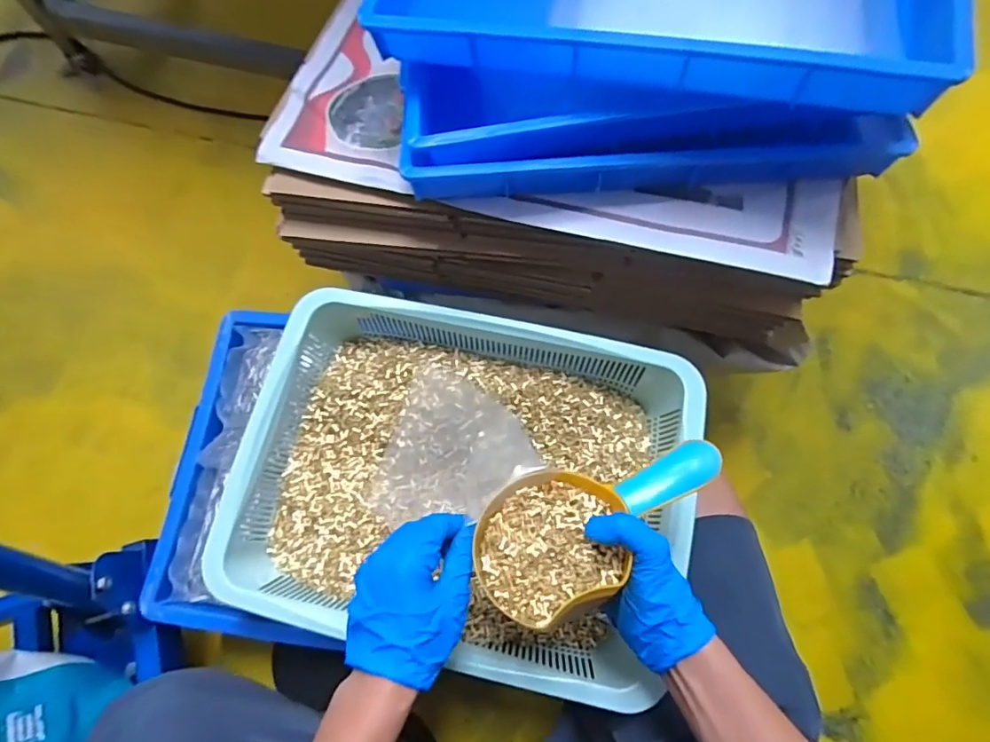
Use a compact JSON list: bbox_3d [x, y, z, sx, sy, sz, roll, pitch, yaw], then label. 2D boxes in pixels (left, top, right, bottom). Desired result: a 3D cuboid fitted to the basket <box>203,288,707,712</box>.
[{"bbox_3d":[-0.036,0.099,0.512,0.443,0.092,0.351,10,72,1],"label":"basket"}]

